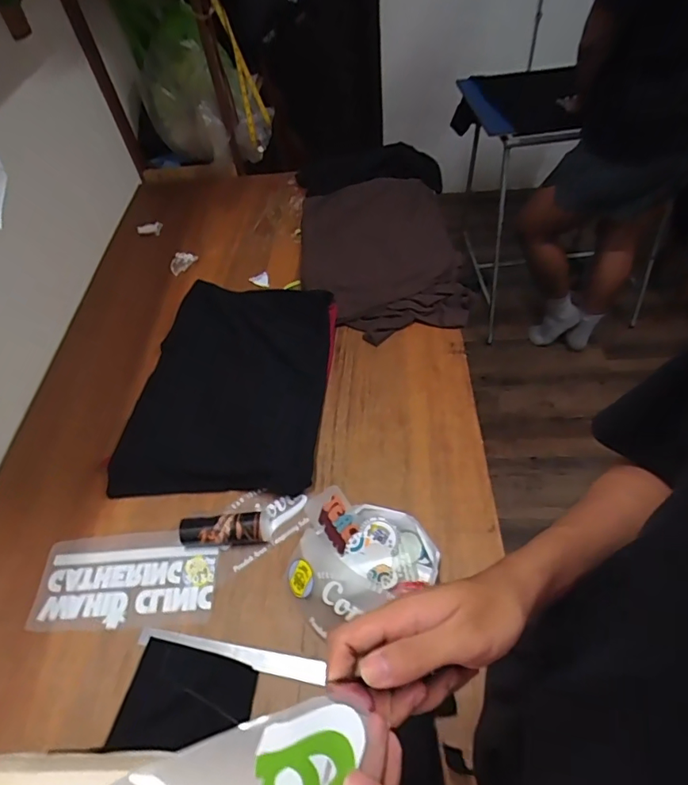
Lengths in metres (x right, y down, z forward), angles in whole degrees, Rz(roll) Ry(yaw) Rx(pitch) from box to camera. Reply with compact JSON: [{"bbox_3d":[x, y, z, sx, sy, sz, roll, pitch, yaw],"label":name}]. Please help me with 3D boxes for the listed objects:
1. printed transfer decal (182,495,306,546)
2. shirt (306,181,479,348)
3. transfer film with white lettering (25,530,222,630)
[{"bbox_3d":[-0.161,0.212,0.810,0.203,0.043,0.068,-14,52,-4],"label":"printed transfer decal"},{"bbox_3d":[0.090,-0.343,1.207,0.381,0.070,0.531,-8,52,2],"label":"shirt"},{"bbox_3d":[-0.339,0.292,0.789,0.277,0.012,0.142,-3,51,3],"label":"transfer film with white lettering"}]

